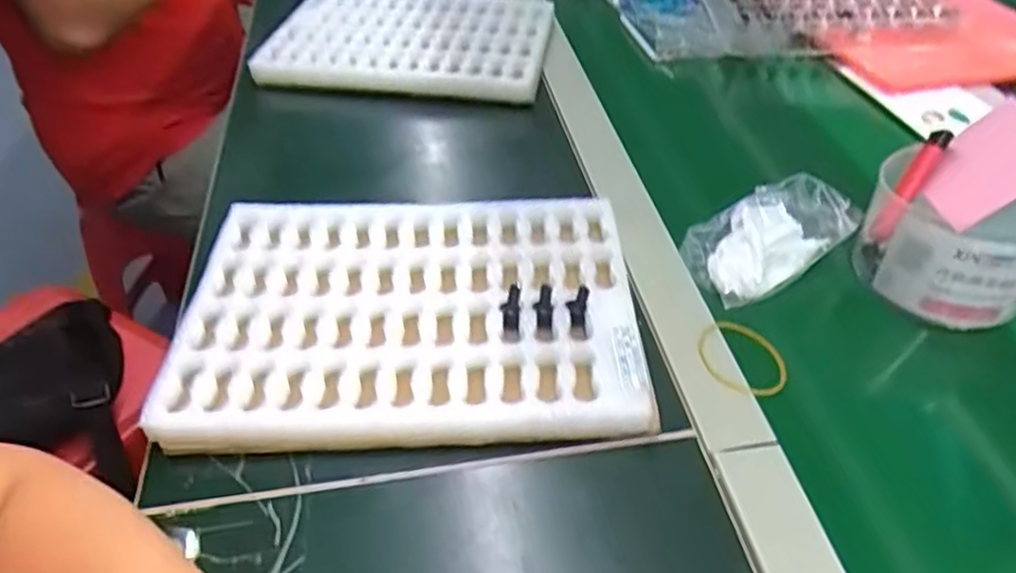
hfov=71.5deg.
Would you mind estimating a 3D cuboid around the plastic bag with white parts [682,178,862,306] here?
[{"bbox_3d":[0.185,-0.038,0.501,0.124,0.037,0.077,-19,47,-17],"label":"plastic bag with white parts"}]

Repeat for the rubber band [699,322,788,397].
[{"bbox_3d":[0.145,0.044,0.436,0.051,0.006,0.056,8,45,3],"label":"rubber band"}]

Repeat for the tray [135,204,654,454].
[{"bbox_3d":[-0.059,0.016,0.448,0.270,0.033,0.190,-3,45,-1],"label":"tray"}]

